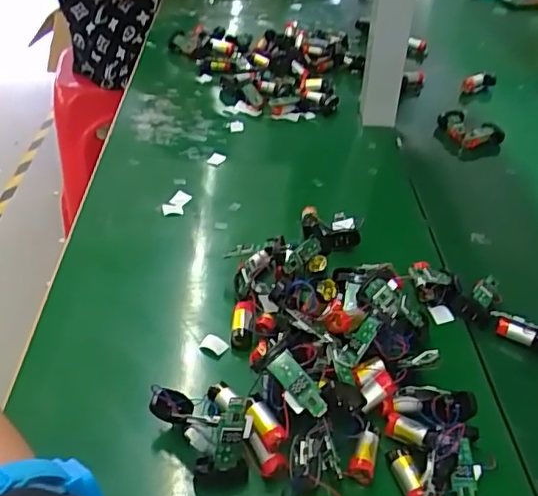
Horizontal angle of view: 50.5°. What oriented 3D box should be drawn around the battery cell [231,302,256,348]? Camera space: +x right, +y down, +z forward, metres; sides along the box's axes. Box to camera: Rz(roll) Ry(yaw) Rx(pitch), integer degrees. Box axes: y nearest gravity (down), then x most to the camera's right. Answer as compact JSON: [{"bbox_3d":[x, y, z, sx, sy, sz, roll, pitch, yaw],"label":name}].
[{"bbox_3d":[-0.020,0.056,0.432,0.015,0.012,0.038,7,52,2],"label":"battery cell"}]

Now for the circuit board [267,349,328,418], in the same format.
[{"bbox_3d":[0.018,0.084,0.350,0.016,0.004,0.044,-41,78,1],"label":"circuit board"}]

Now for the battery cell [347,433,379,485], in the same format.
[{"bbox_3d":[0.060,0.129,0.356,0.015,0.011,0.033,16,53,14],"label":"battery cell"}]

